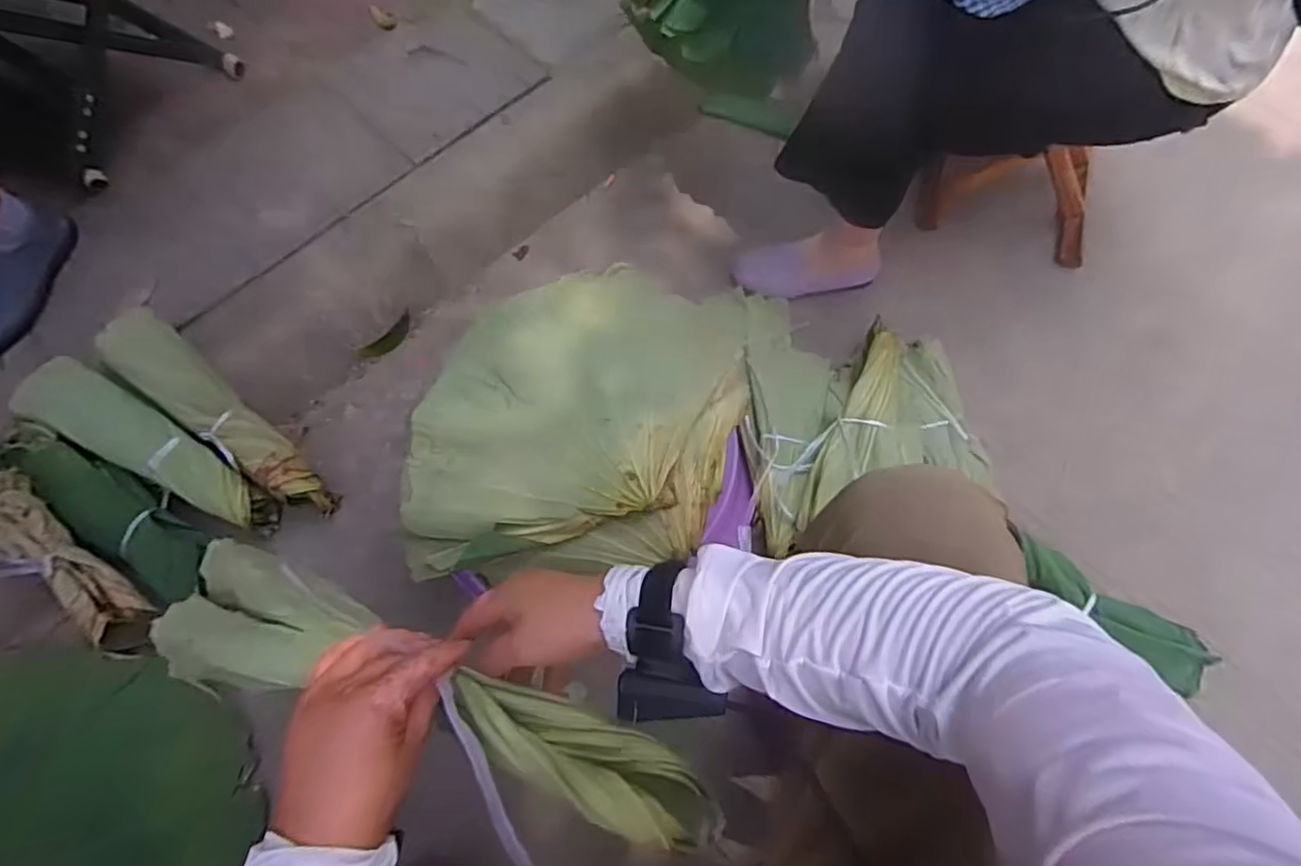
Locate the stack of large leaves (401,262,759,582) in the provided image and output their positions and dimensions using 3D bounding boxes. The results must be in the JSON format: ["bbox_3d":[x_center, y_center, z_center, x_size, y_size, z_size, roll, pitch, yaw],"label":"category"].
[{"bbox_3d":[-0.082,-0.035,0.792,0.380,0.078,0.403,3,67,2],"label":"stack of large leaves"}]

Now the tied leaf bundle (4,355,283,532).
[{"bbox_3d":[-0.694,0.022,0.921,0.369,0.065,0.089,32,70,-6],"label":"tied leaf bundle"}]

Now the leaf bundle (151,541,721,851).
[{"bbox_3d":[-0.145,0.182,0.445,0.391,0.047,0.086,19,69,9],"label":"leaf bundle"}]

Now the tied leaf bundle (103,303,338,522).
[{"bbox_3d":[-0.600,-0.014,0.944,0.366,0.095,0.081,45,73,-10],"label":"tied leaf bundle"}]

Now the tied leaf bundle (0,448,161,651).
[{"bbox_3d":[-0.805,0.165,0.880,0.094,0.073,0.323,-40,102,-15],"label":"tied leaf bundle"}]

